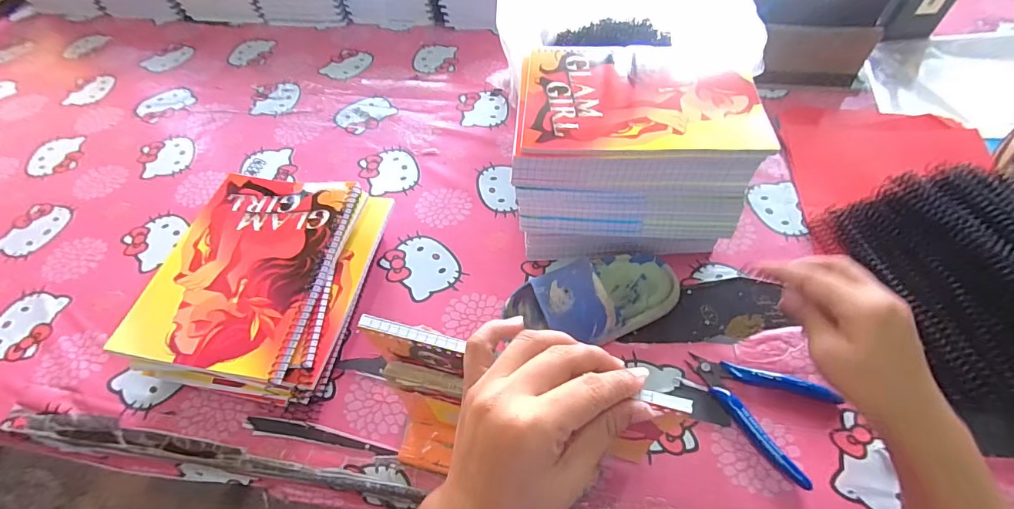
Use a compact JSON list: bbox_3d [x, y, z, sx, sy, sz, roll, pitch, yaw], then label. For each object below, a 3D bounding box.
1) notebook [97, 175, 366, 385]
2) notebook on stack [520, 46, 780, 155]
[{"bbox_3d":[-0.233,0.008,0.407,0.145,0.017,0.196,7,56,9],"label":"notebook"},{"bbox_3d":[0.116,-0.142,0.395,0.194,0.008,0.146,3,55,6],"label":"notebook on stack"}]

